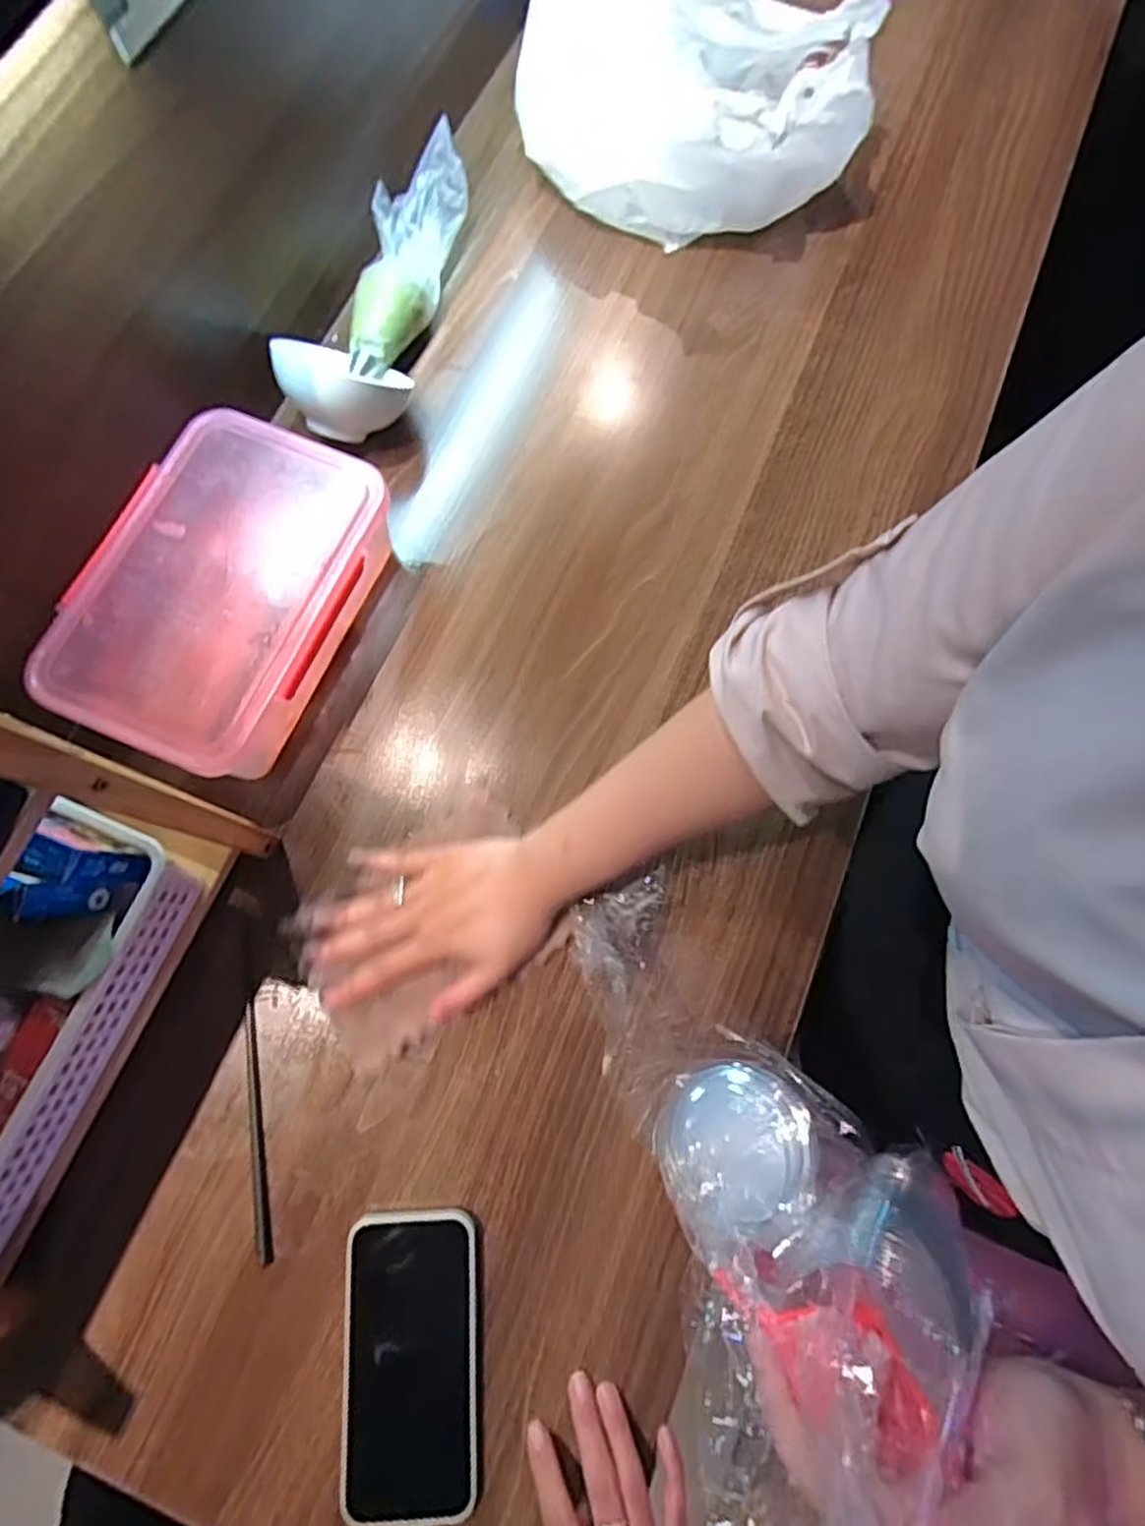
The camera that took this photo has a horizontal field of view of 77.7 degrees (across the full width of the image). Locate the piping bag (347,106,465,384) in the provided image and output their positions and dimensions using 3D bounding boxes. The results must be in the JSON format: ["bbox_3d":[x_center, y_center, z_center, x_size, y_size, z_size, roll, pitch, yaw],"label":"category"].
[{"bbox_3d":[-0.154,-0.447,0.635,0.073,0.067,0.256,13,75,2],"label":"piping bag"}]

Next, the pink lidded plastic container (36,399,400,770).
[{"bbox_3d":[-0.255,-0.121,0.539,0.173,0.082,0.257,22,76,4],"label":"pink lidded plastic container"}]

